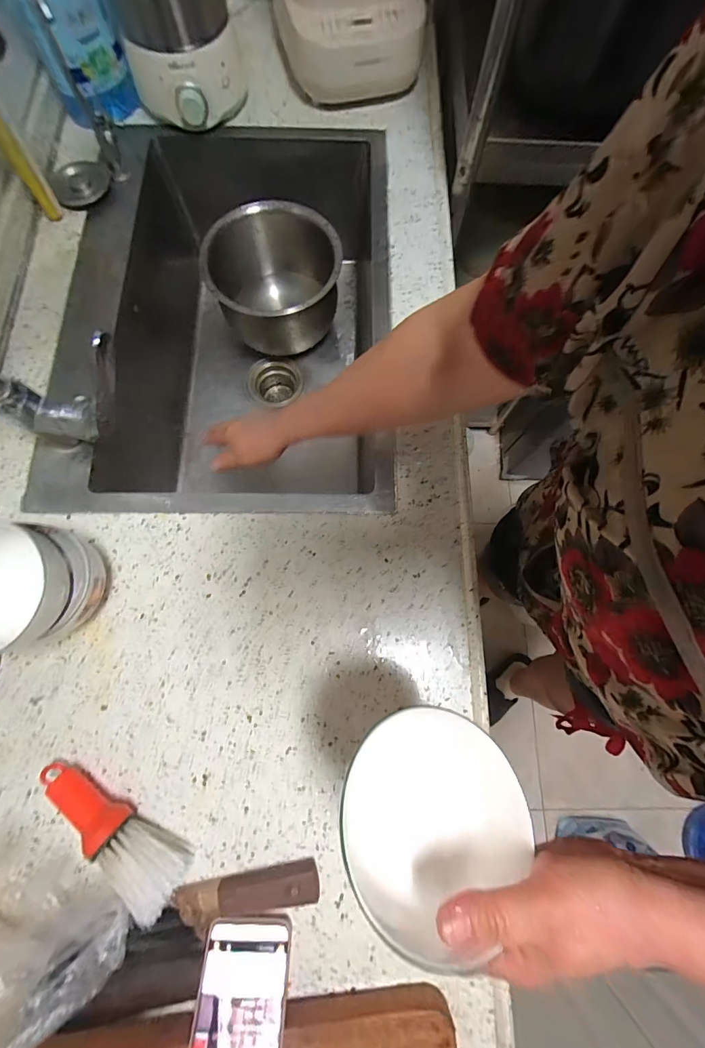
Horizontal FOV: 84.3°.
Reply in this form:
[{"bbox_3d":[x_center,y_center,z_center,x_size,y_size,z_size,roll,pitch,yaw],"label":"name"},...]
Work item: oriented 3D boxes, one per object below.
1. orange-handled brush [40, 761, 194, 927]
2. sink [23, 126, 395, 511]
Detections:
[{"bbox_3d":[-0.227,0.286,0.359,0.162,0.040,0.044,29,77,7],"label":"orange-handled brush"},{"bbox_3d":[-0.180,-0.289,0.653,0.447,0.277,0.628,-1,76,-1],"label":"sink"}]

